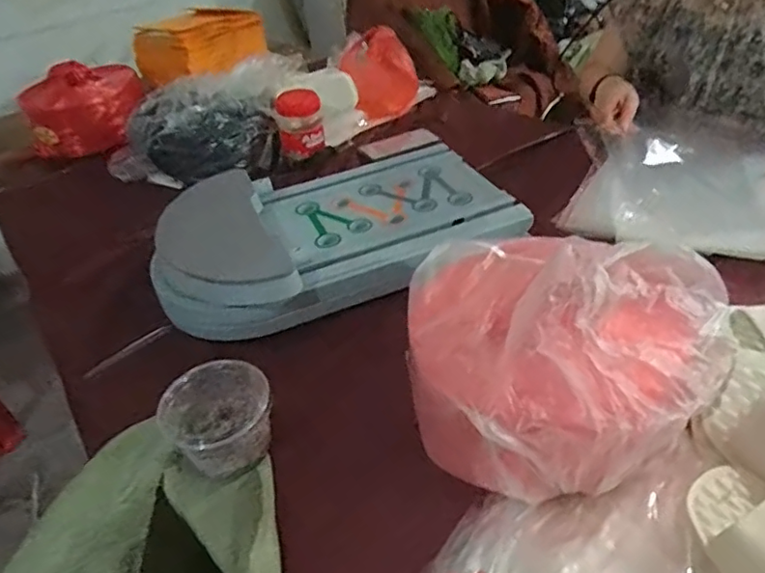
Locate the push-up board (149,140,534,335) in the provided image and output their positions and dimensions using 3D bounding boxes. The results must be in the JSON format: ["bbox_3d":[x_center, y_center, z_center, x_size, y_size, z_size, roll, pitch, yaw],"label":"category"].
[{"bbox_3d":[-0.076,-0.091,0.910,0.525,0.096,0.287,-20,39,-16],"label":"push-up board"}]

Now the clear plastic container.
[{"bbox_3d":[-0.171,0.140,0.639,0.102,0.077,0.102,-5,37,4],"label":"clear plastic container"}]

